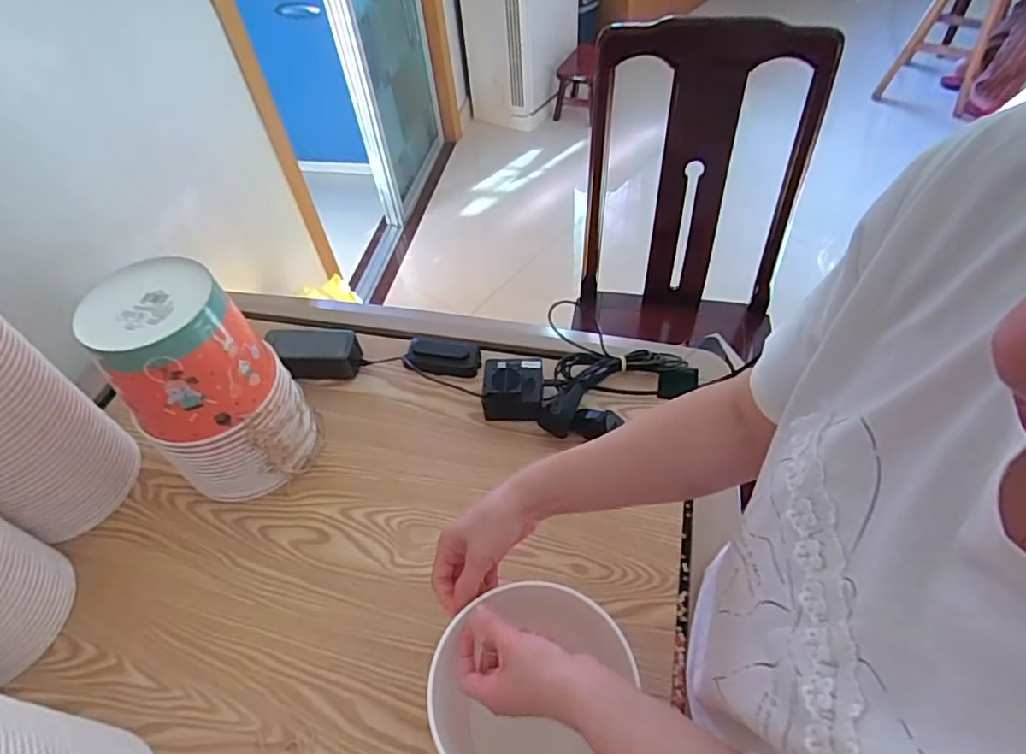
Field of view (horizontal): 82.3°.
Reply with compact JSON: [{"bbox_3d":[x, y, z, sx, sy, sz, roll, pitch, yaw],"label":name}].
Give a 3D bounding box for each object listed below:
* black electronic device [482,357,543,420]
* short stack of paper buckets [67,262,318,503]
[{"bbox_3d":[0.000,0.019,0.767,0.076,0.061,0.069,1,51,3],"label":"black electronic device"},{"bbox_3d":[-0.333,0.014,0.661,0.150,0.260,0.140,-33,57,-22],"label":"short stack of paper buckets"}]

